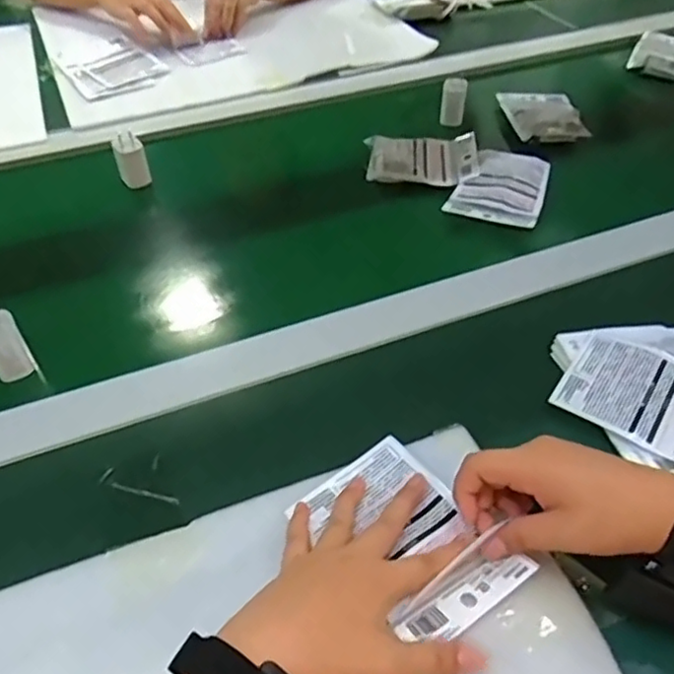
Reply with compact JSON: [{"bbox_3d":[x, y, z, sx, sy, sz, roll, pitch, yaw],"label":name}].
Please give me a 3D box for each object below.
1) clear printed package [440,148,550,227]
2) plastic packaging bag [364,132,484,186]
[{"bbox_3d":[0.184,-0.172,0.718,0.096,0.024,0.113,16,50,16],"label":"clear printed package"},{"bbox_3d":[0.101,-0.216,0.761,0.127,0.016,0.095,2,47,4],"label":"plastic packaging bag"}]

